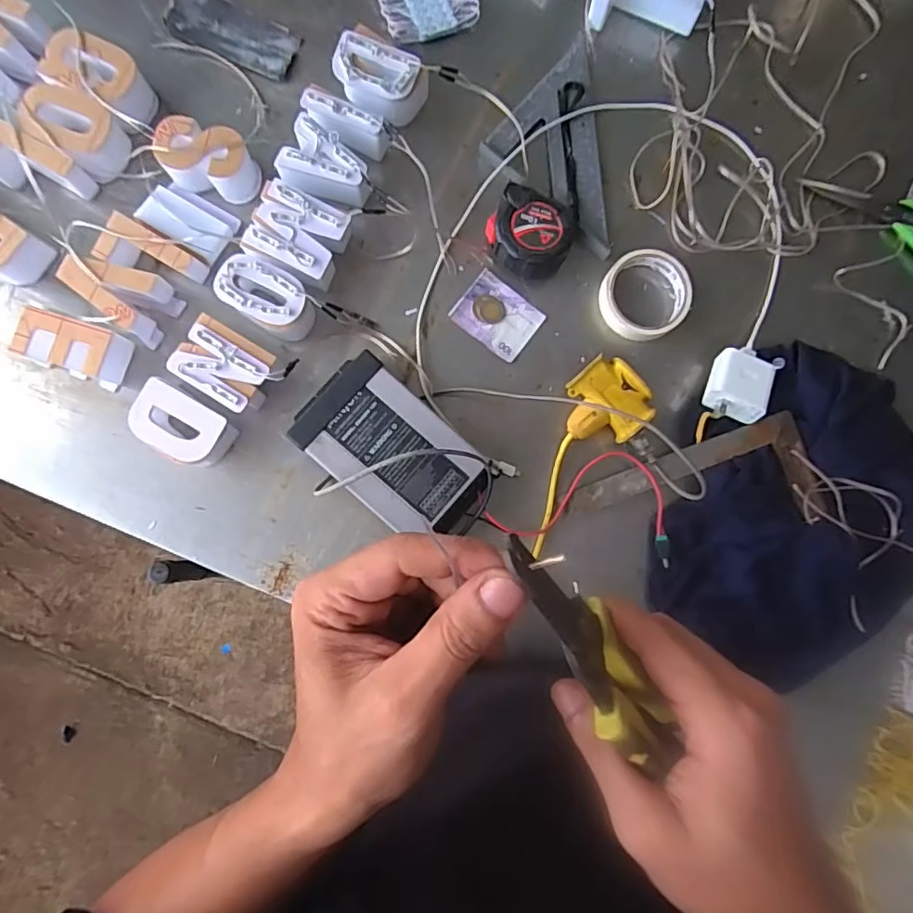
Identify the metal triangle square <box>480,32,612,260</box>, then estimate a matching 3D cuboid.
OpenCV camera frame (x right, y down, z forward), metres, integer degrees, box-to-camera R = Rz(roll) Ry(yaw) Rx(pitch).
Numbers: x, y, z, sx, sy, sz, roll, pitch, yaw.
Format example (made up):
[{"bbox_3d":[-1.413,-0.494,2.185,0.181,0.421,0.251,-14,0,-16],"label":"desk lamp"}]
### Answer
[{"bbox_3d":[0.092,-0.325,0.593,0.125,0.017,0.225,-6,87,-4],"label":"metal triangle square"}]

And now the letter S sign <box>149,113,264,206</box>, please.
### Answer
[{"bbox_3d":[-0.243,-0.290,0.554,0.092,0.046,0.057,11,86,-3],"label":"letter S sign"}]

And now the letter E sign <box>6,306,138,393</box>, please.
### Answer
[{"bbox_3d":[-0.362,-0.102,0.532,0.084,0.047,0.053,20,85,-2],"label":"letter E sign"}]

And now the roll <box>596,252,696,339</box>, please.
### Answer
[{"bbox_3d":[0.196,-0.168,0.579,0.095,0.024,0.090,0,86,-3],"label":"roll"}]

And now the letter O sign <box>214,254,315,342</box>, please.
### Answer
[{"bbox_3d":[-0.184,-0.153,0.548,0.087,0.049,0.058,33,85,-1],"label":"letter O sign"}]

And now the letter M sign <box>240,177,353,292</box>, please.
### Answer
[{"bbox_3d":[-0.155,-0.212,0.555,0.085,0.049,0.082,18,86,-4],"label":"letter M sign"}]

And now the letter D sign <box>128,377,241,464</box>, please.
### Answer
[{"bbox_3d":[-0.259,-0.027,0.536,0.088,0.045,0.060,29,85,-1],"label":"letter D sign"}]

